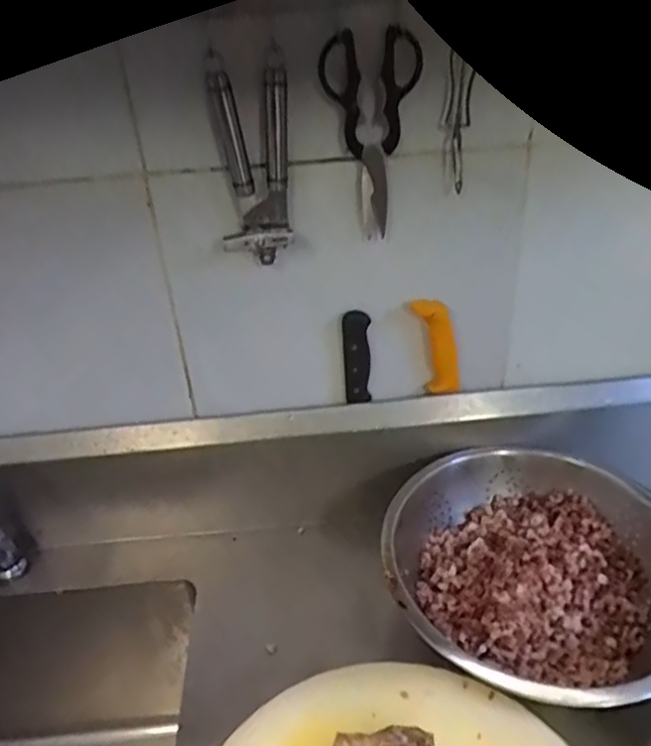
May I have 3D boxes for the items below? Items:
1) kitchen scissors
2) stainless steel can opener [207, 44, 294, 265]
[{"bbox_3d":[0.032,-0.226,0.594,0.090,0.195,0.014,0,38,-14],"label":"kitchen scissors"},{"bbox_3d":[-0.069,-0.202,0.591,0.072,0.186,0.030,-12,33,-11],"label":"stainless steel can opener"}]

